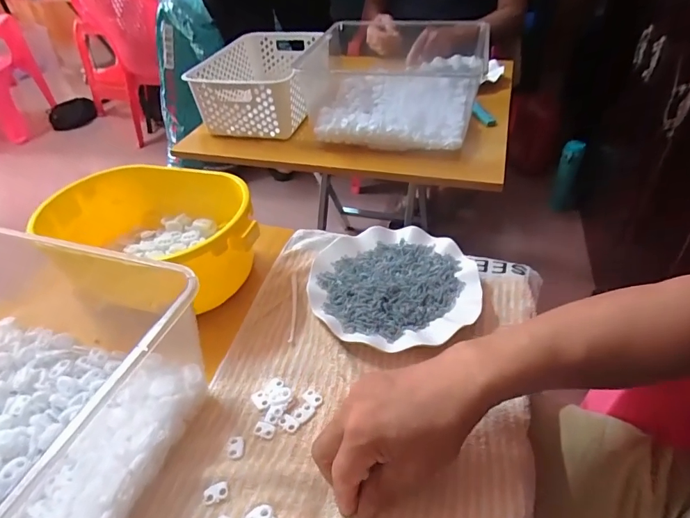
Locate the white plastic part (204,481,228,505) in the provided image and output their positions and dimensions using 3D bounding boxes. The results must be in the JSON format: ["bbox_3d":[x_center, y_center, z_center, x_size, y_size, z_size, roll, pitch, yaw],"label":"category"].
[{"bbox_3d":[-0.101,0.182,0.338,0.019,0.004,0.013,-13,42,-9],"label":"white plastic part"}]

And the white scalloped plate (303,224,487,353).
[{"bbox_3d":[0.053,0.028,0.482,0.179,0.022,0.181,-3,42,3],"label":"white scalloped plate"}]

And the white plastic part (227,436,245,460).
[{"bbox_3d":[-0.092,0.158,0.364,0.014,0.004,0.020,-10,42,-5],"label":"white plastic part"}]

